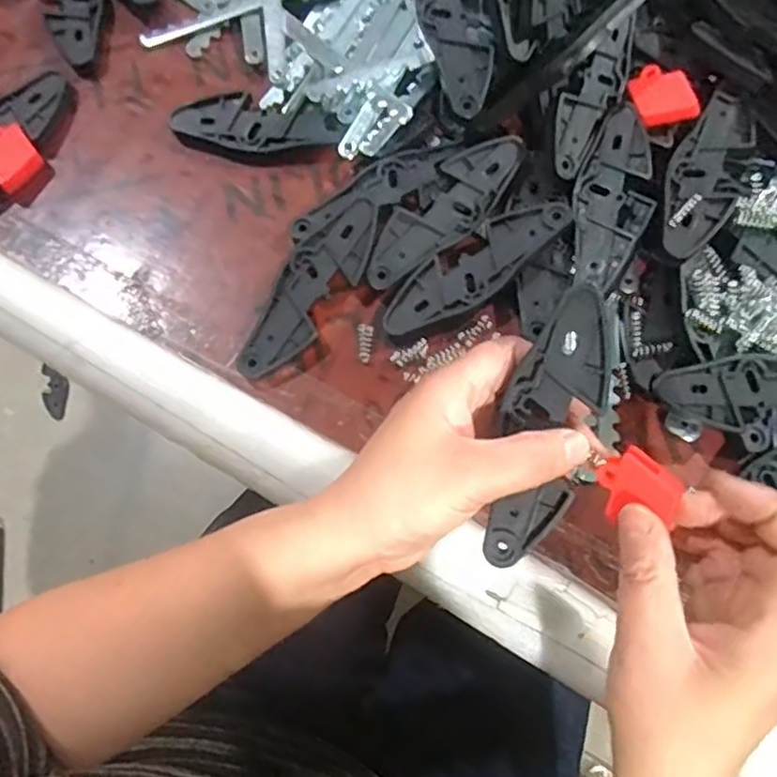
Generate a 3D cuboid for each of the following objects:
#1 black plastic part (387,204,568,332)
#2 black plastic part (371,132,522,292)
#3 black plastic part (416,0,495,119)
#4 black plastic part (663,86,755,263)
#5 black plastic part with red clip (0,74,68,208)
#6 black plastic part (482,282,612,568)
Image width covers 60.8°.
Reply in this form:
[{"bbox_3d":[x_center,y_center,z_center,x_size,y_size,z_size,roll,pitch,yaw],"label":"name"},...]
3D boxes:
[{"bbox_3d":[0.052,-0.071,0.389,0.123,0.016,0.038,-31,76,-7],"label":"black plastic part"},{"bbox_3d":[0.034,-0.108,0.399,0.123,0.006,0.038,-45,102,-8],"label":"black plastic part"},{"bbox_3d":[0.040,-0.222,0.404,0.037,0.006,0.120,-13,80,3],"label":"black plastic part"},{"bbox_3d":[0.185,-0.125,0.385,0.040,0.010,0.112,22,76,7],"label":"black plastic part"},{"bbox_3d":[-0.239,-0.148,0.414,0.051,0.017,0.120,29,76,9],"label":"black plastic part with red clip"},{"bbox_3d":[0.068,0.019,0.288,0.039,0.005,0.125,15,99,4],"label":"black plastic part"}]

